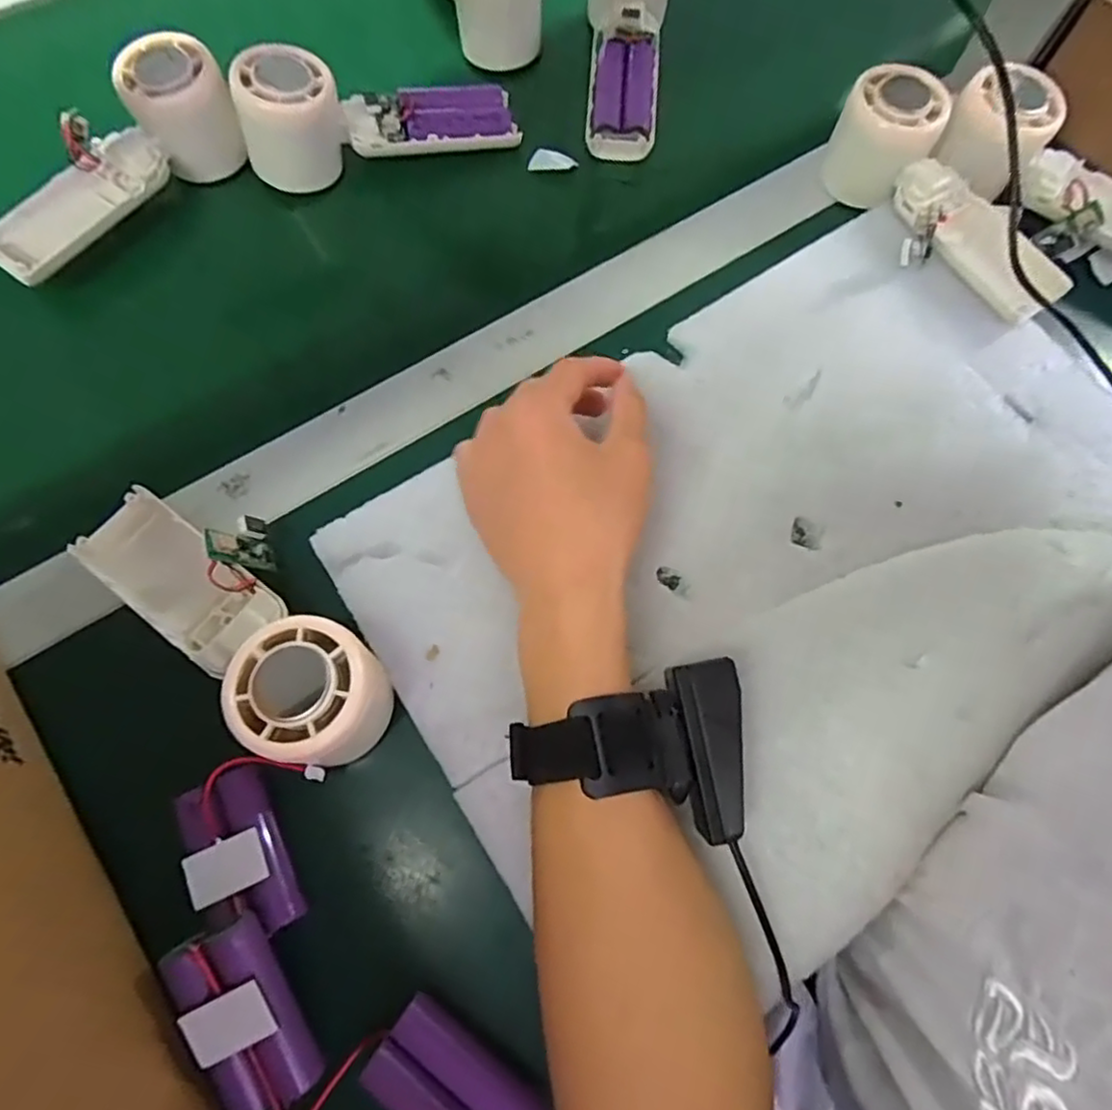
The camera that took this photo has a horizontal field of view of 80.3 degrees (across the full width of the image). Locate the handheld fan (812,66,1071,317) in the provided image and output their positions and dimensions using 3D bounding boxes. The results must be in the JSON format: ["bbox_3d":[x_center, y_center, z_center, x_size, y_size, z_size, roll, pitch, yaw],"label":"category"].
[{"bbox_3d":[0.222,-0.203,0.378,0.063,0.053,0.156,-30,74,-12],"label":"handheld fan"}]

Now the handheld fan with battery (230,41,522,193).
[{"bbox_3d":[-0.105,-0.269,0.395,0.158,0.058,0.047,-10,71,-6],"label":"handheld fan with battery"}]

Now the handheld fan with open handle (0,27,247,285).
[{"bbox_3d":[-0.258,-0.227,0.387,0.162,0.053,0.058,-45,76,-3],"label":"handheld fan with open handle"}]

